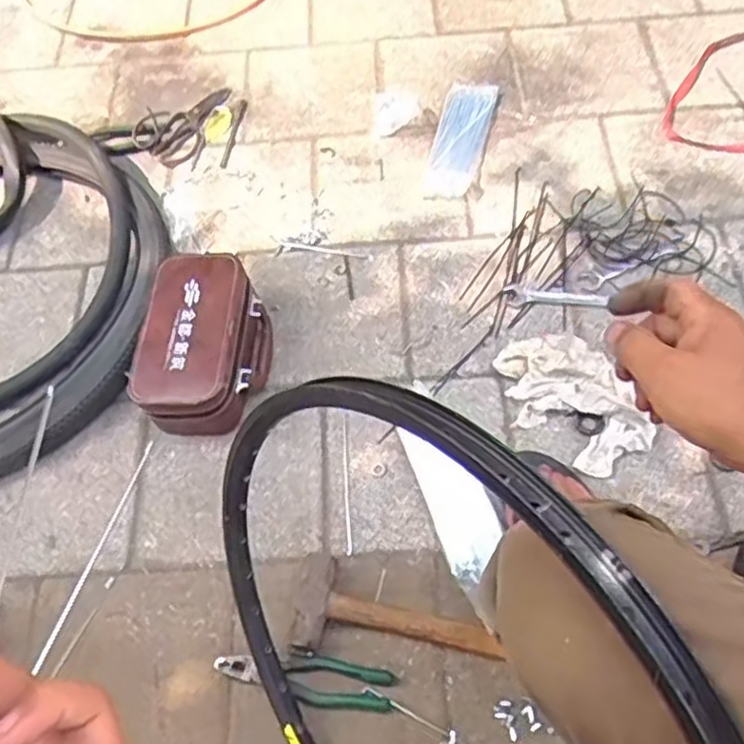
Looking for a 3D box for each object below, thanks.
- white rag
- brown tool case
[{"bbox_3d":[0.270,0.038,1.002,0.137,0.043,0.213,-27,65,-11],"label":"white rag"},{"bbox_3d":[-0.233,-0.037,1.011,0.161,0.116,0.241,6,63,5],"label":"brown tool case"}]

